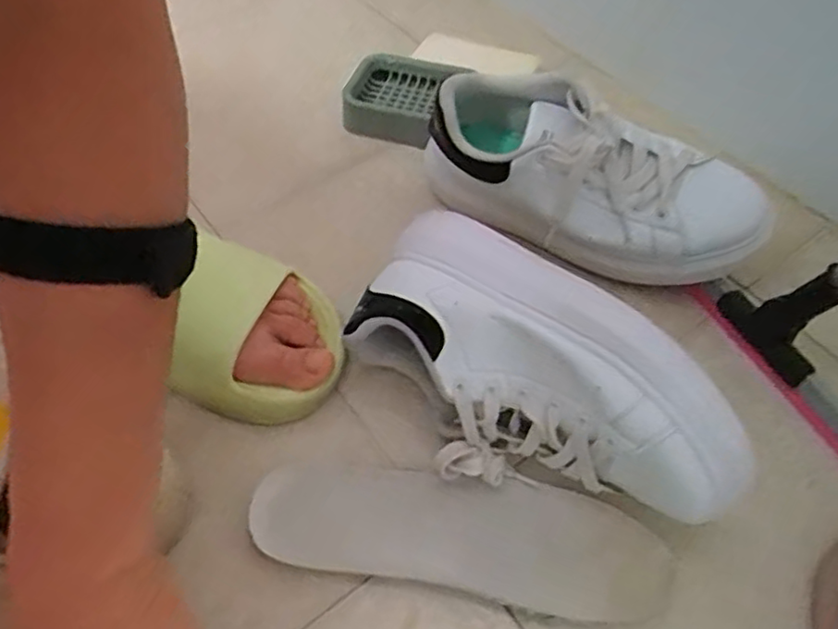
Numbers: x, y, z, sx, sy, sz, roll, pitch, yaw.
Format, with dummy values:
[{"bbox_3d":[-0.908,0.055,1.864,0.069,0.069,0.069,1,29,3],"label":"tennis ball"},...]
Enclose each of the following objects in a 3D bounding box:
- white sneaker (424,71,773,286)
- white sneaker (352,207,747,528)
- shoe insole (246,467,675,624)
[{"bbox_3d":[0.129,-0.105,0.496,0.252,0.094,0.094,17,56,11],"label":"white sneaker"},{"bbox_3d":[0.063,0.041,0.401,0.106,0.102,0.248,-37,63,-24],"label":"white sneaker"},{"bbox_3d":[0.024,0.132,0.395,0.245,0.012,0.072,9,55,5],"label":"shoe insole"}]

